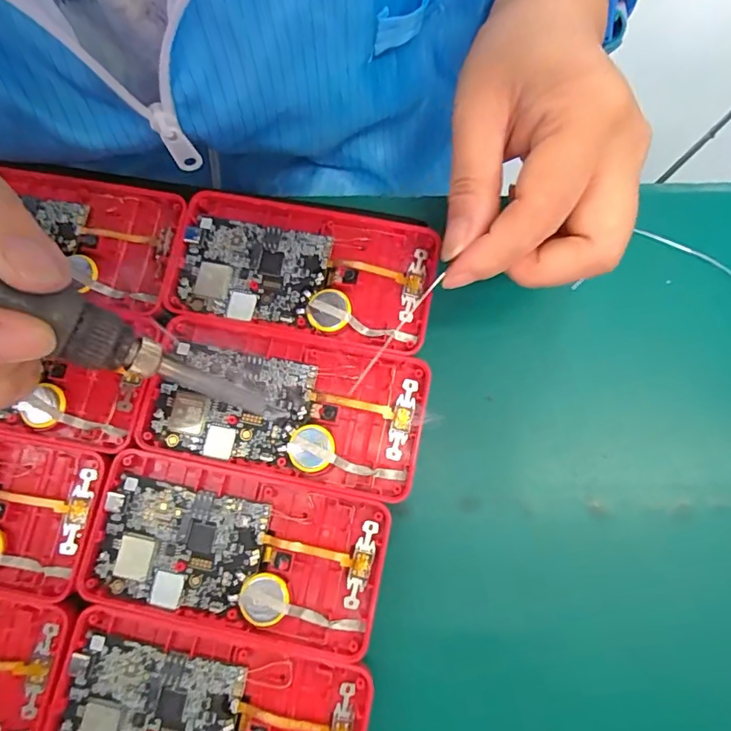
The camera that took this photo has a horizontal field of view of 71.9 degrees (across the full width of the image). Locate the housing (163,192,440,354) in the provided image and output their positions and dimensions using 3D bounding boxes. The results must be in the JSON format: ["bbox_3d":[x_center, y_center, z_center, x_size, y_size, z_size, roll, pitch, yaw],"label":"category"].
[{"bbox_3d":[-0.030,-0.044,0.233,0.119,0.007,0.062,11,79,4],"label":"housing"}]

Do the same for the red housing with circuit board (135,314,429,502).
[{"bbox_3d":[-0.036,0.017,0.220,0.119,0.008,0.063,12,77,3],"label":"red housing with circuit board"}]

